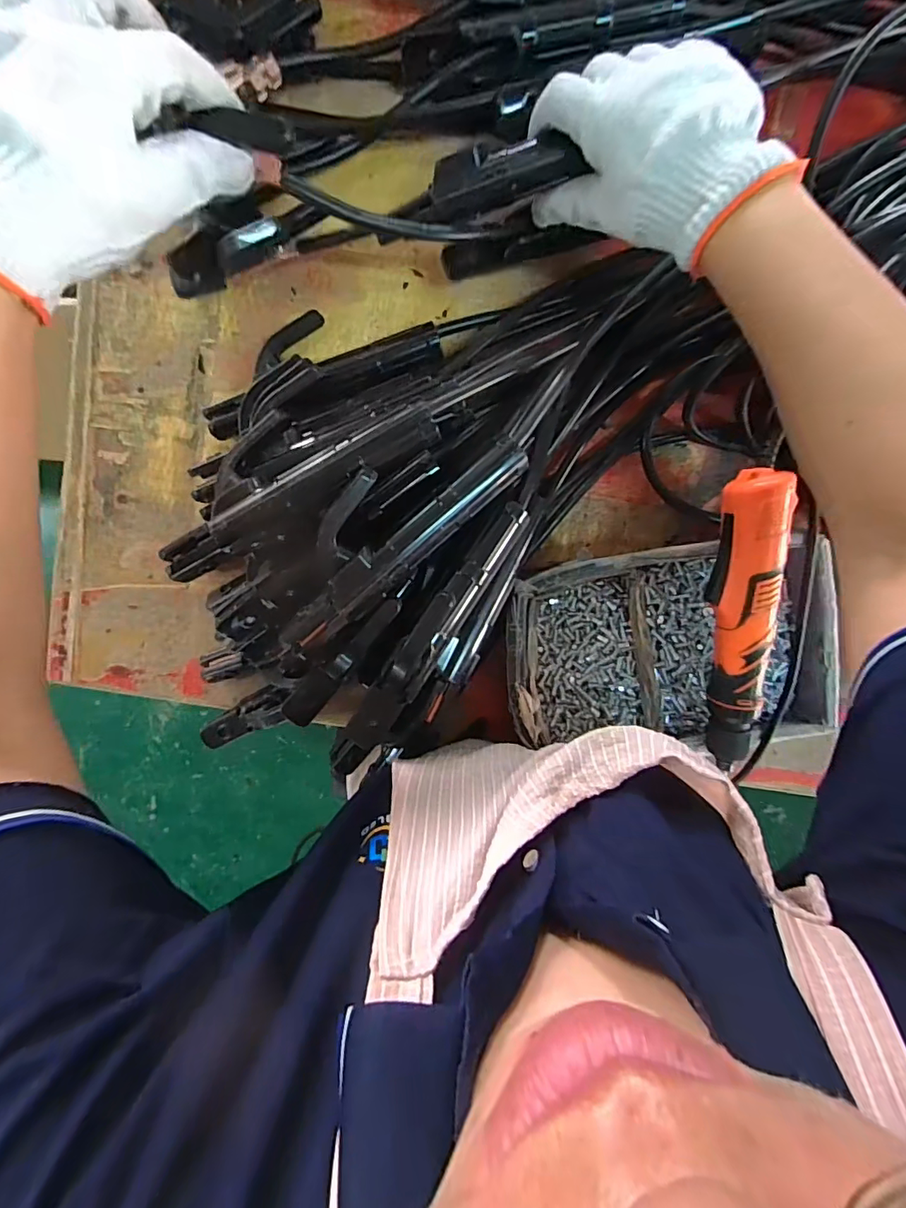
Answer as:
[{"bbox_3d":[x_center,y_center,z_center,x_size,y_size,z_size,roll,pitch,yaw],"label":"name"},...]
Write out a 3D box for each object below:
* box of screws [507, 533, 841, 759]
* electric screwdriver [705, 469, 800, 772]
[{"bbox_3d":[0.177,0.044,0.422,0.263,0.047,0.177,-5,97,-1],"label":"box of screws"},{"bbox_3d":[0.220,0.022,0.382,0.048,0.046,0.235,-1,97,-2],"label":"electric screwdriver"}]

